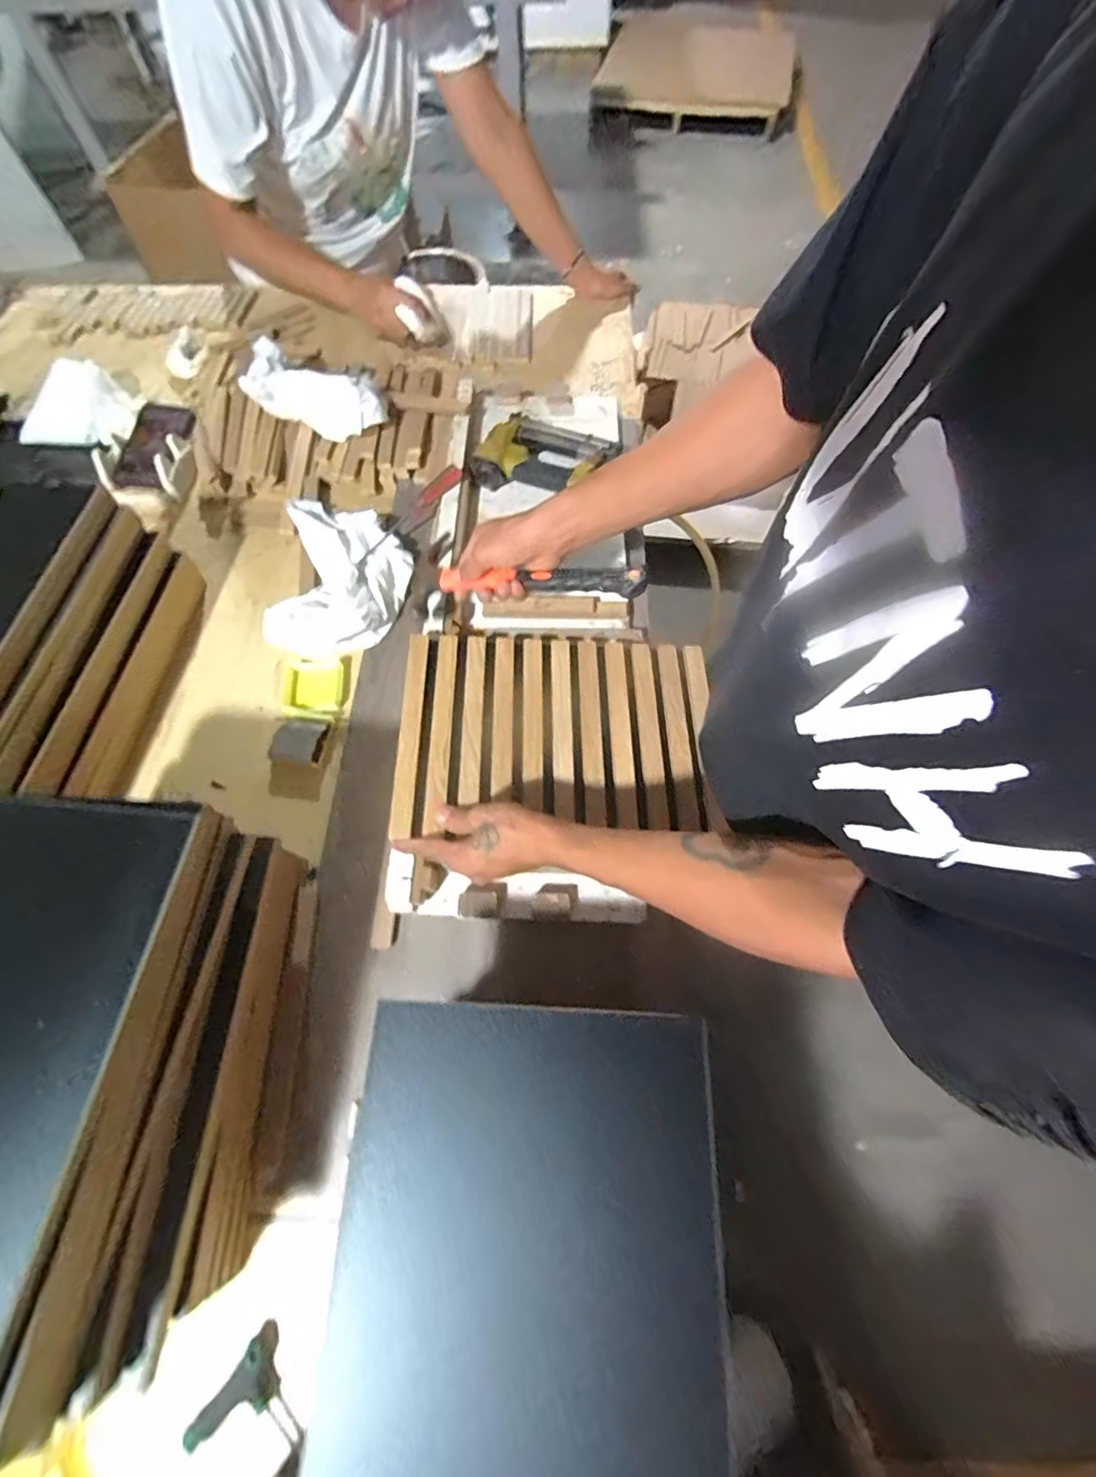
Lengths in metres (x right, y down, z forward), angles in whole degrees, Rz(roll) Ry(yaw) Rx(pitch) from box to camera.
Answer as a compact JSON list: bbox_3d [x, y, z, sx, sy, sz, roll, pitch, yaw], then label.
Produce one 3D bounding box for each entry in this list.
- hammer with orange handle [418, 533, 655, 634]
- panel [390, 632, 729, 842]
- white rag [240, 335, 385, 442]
[{"bbox_3d":[-0.024,-0.168,0.550,0.263,0.062,0.091,3,65,22],"label":"hammer with orange handle"},{"bbox_3d":[0.011,-0.020,0.552,0.319,0.037,0.241,-1,66,1],"label":"panel"},{"bbox_3d":[-0.363,-0.510,0.770,0.235,0.087,0.098,29,70,13],"label":"white rag"}]

